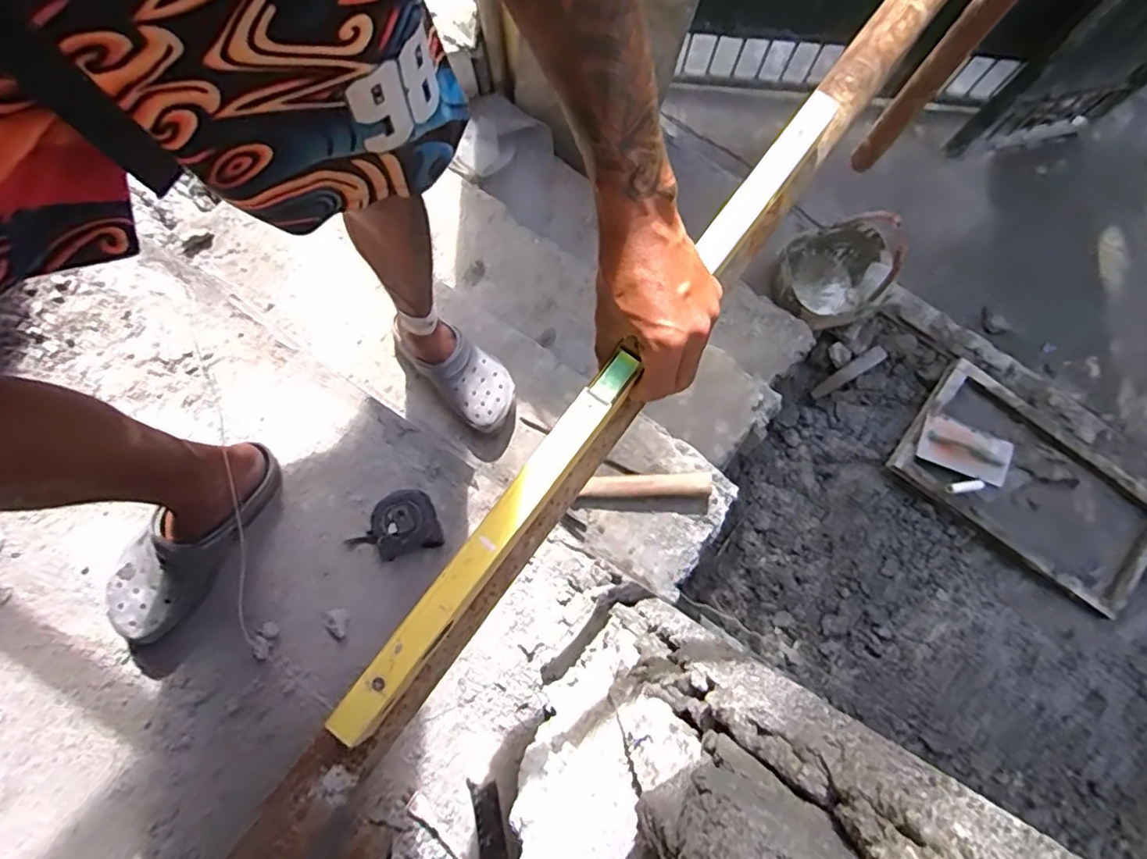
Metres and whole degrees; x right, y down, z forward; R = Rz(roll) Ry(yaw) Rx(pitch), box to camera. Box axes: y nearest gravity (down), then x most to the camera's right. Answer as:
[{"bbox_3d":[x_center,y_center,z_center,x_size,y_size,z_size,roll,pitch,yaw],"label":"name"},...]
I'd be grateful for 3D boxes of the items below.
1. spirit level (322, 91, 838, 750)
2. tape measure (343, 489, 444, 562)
[{"bbox_3d":[0.024,-0.033,0.447,0.025,0.045,0.578,36,77,5],"label":"spirit level"},{"bbox_3d":[-0.250,0.134,0.836,0.126,0.042,0.082,-18,81,-4],"label":"tape measure"}]

